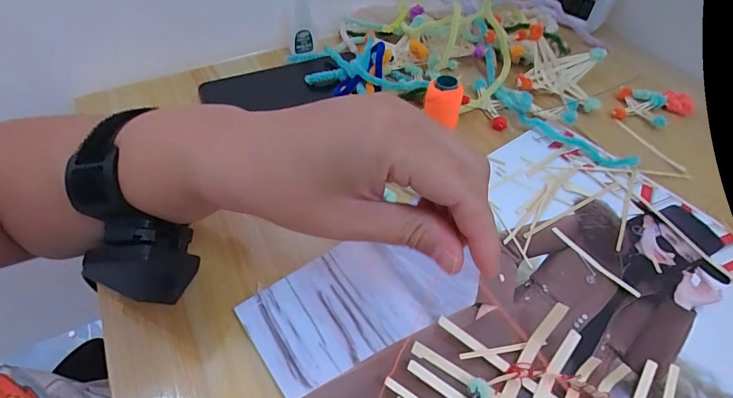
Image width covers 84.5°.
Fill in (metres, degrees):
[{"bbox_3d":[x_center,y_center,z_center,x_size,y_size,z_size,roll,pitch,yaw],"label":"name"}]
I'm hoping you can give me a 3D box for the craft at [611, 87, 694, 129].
[{"bbox_3d":[0.285,-0.091,0.400,0.084,0.011,0.048,6,51,5],"label":"craft"}]

